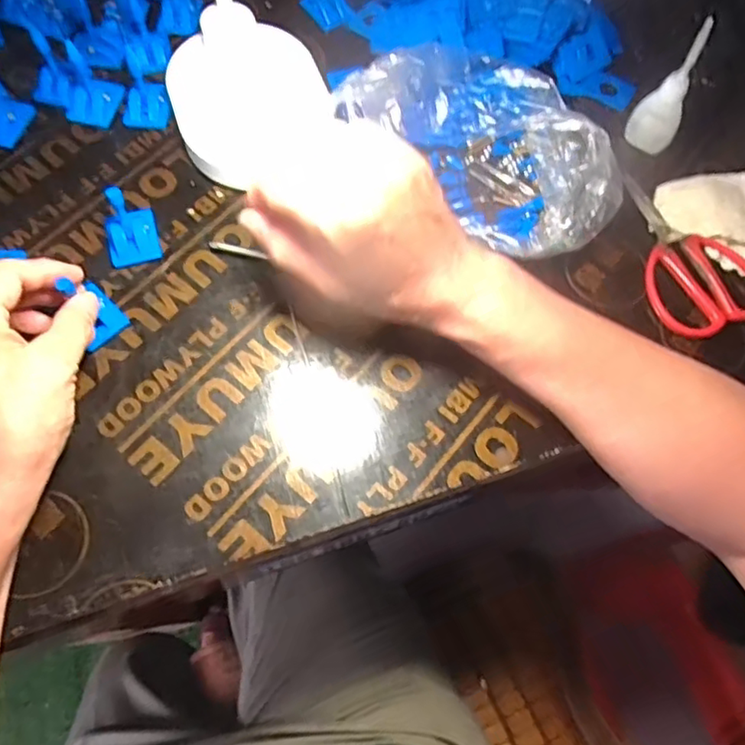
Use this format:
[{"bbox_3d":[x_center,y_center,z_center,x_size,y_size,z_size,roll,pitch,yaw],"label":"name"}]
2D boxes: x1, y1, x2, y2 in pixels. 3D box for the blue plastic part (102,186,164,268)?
[{"bbox_3d":[-0.177,-0.106,0.440,0.035,0.040,0.043,-15,68,-8],"label":"blue plastic part"}]

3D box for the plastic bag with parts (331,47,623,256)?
[{"bbox_3d":[0.094,-0.177,0.466,0.204,0.056,0.148,42,71,14],"label":"plastic bag with parts"}]

